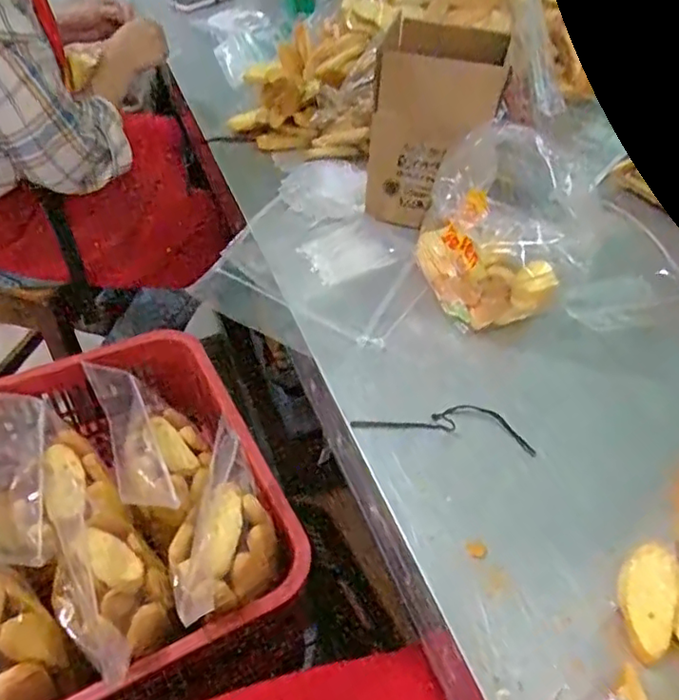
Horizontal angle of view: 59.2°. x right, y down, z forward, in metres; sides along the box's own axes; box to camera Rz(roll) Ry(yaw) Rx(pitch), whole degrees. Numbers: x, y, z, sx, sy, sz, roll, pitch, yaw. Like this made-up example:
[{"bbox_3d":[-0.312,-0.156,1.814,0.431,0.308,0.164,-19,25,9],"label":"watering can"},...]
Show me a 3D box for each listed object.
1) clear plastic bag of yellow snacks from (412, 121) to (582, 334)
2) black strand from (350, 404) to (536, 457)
[{"bbox_3d":[0.170,-0.141,0.702,0.139,0.158,0.189,3,45,-2],"label":"clear plastic bag of yellow snacks"},{"bbox_3d":[0.104,0.070,0.594,0.175,0.008,0.049,8,45,3],"label":"black strand"}]

